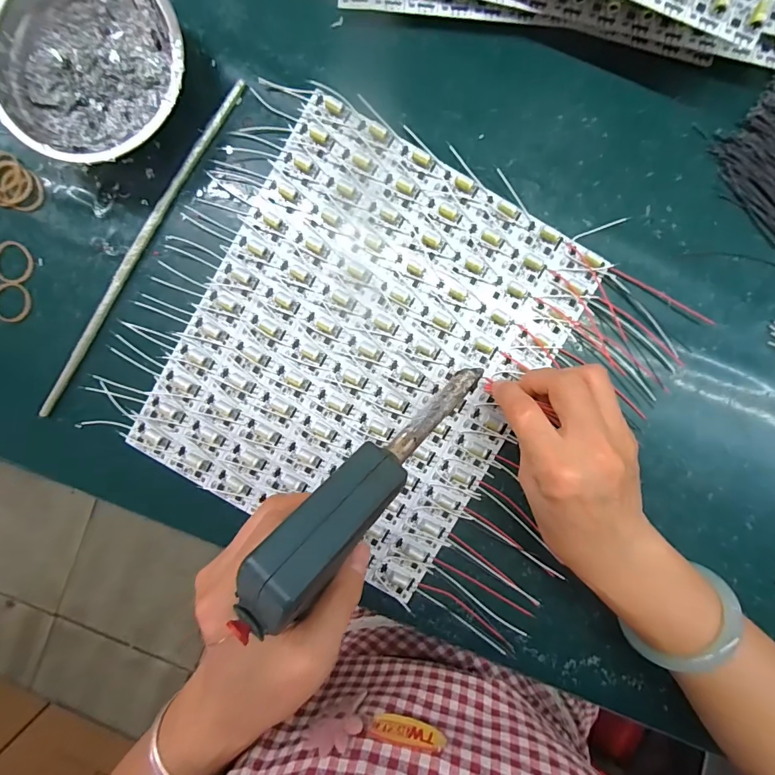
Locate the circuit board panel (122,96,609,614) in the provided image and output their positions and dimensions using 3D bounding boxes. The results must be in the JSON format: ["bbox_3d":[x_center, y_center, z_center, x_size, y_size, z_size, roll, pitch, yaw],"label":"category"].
[{"bbox_3d":[-0.016,-0.026,0.295,0.242,0.008,0.285,30,93,-1],"label":"circuit board panel"}]

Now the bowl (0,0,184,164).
[{"bbox_3d":[-0.191,-0.211,0.272,0.122,0.037,0.123,0,93,1],"label":"bowl"}]

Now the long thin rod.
[{"bbox_3d":[-0.180,-0.100,0.293,0.012,0.006,0.275,32,93,-1],"label":"long thin rod"}]

